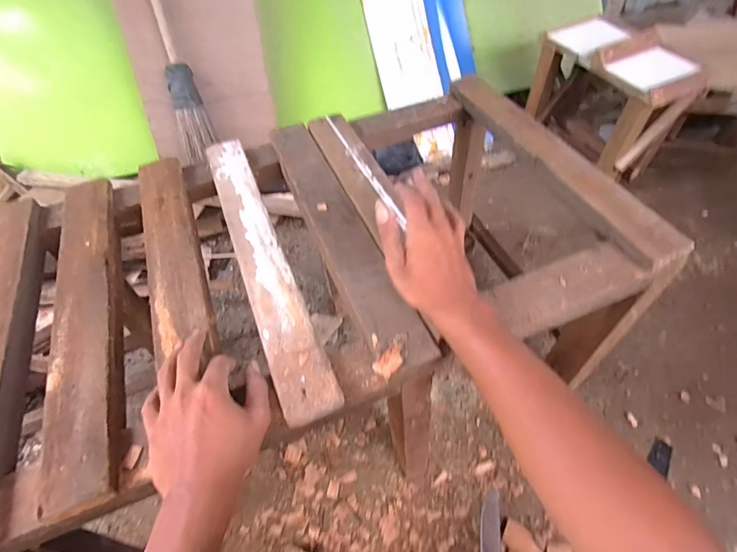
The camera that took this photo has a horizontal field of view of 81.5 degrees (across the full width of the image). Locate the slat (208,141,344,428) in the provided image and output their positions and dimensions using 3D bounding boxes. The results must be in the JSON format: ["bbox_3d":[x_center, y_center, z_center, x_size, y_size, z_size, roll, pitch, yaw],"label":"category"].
[{"bbox_3d":[-0.135,-0.033,0.519,0.054,0.013,0.446,-20,52,-12],"label":"slat"}]

